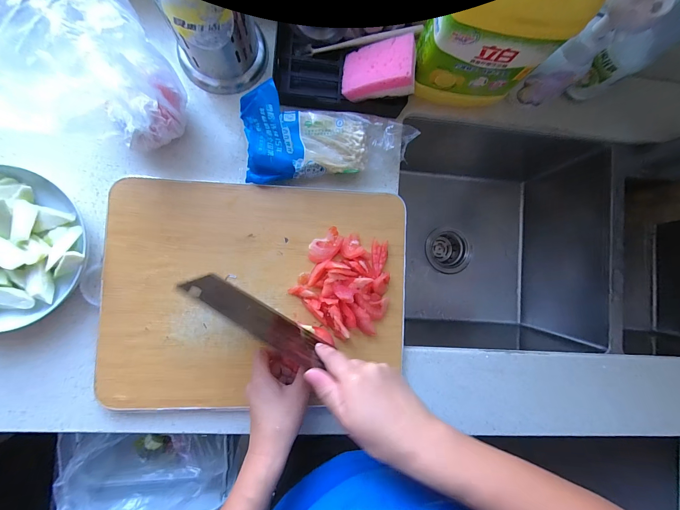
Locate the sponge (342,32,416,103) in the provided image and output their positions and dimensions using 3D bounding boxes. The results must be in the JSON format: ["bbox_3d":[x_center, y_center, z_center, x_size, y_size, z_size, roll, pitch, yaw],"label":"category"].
[{"bbox_3d":[0.052,-0.242,0.395,0.096,0.026,0.067,2,85,30],"label":"sponge"}]

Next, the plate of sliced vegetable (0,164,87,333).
[{"bbox_3d":[-0.404,-0.009,0.361,0.182,0.042,0.180,0,89,-6],"label":"plate of sliced vegetable"}]

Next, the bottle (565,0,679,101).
[{"bbox_3d":[0.381,-0.271,0.398,0.062,0.161,0.055,26,86,-7],"label":"bottle"}]

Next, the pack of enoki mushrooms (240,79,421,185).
[{"bbox_3d":[-0.015,-0.162,0.400,0.225,0.048,0.106,-9,90,-7],"label":"pack of enoki mushrooms"}]

